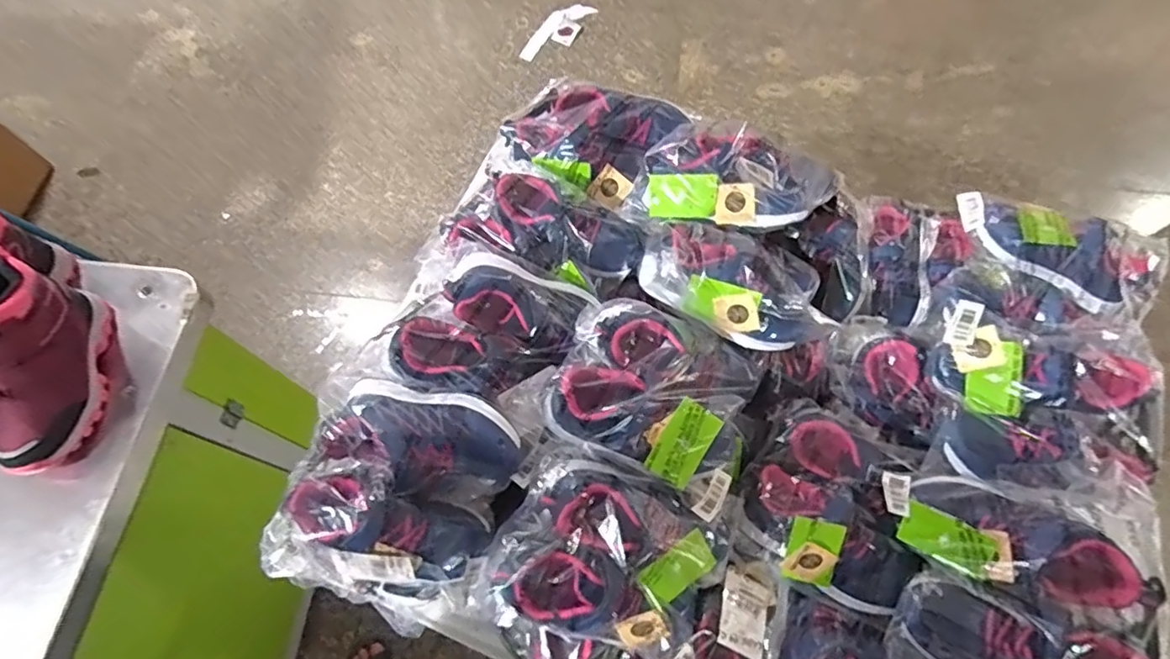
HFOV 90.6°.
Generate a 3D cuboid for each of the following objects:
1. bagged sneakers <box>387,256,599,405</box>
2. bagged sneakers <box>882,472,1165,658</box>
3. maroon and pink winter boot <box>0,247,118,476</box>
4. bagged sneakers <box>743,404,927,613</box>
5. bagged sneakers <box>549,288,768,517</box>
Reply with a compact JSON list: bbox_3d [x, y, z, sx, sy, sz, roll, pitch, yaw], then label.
[{"bbox_3d":[-0.096,-0.005,0.604,0.146,0.078,0.189,30,69,12],"label":"bagged sneakers"},{"bbox_3d":[0.397,0.240,0.544,0.193,0.092,0.187,7,66,3],"label":"bagged sneakers"},{"bbox_3d":[-0.619,0.038,0.653,0.109,0.142,0.218,-1,66,-1],"label":"maroon and pink winter boot"},{"bbox_3d":[0.270,0.177,0.624,0.175,0.071,0.193,26,69,11],"label":"bagged sneakers"},{"bbox_3d":[0.085,0.067,0.622,0.216,0.132,0.190,27,69,11],"label":"bagged sneakers"}]

